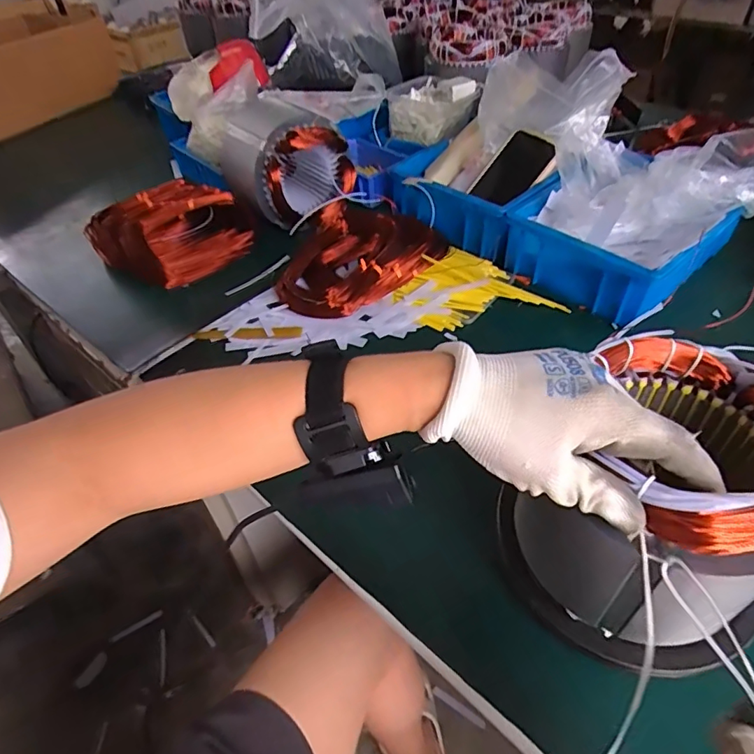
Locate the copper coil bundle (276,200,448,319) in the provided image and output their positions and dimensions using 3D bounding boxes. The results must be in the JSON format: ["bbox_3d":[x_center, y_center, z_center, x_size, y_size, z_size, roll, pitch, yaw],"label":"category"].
[{"bbox_3d":[-0.040,-0.159,0.676,0.209,0.061,0.166,-32,51,-25],"label":"copper coil bundle"}]

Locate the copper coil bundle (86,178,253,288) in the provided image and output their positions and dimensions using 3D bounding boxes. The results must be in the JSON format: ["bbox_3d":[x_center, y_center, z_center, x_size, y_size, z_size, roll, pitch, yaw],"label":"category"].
[{"bbox_3d":[-0.285,-0.207,0.724,0.195,0.079,0.167,27,53,28],"label":"copper coil bundle"}]

